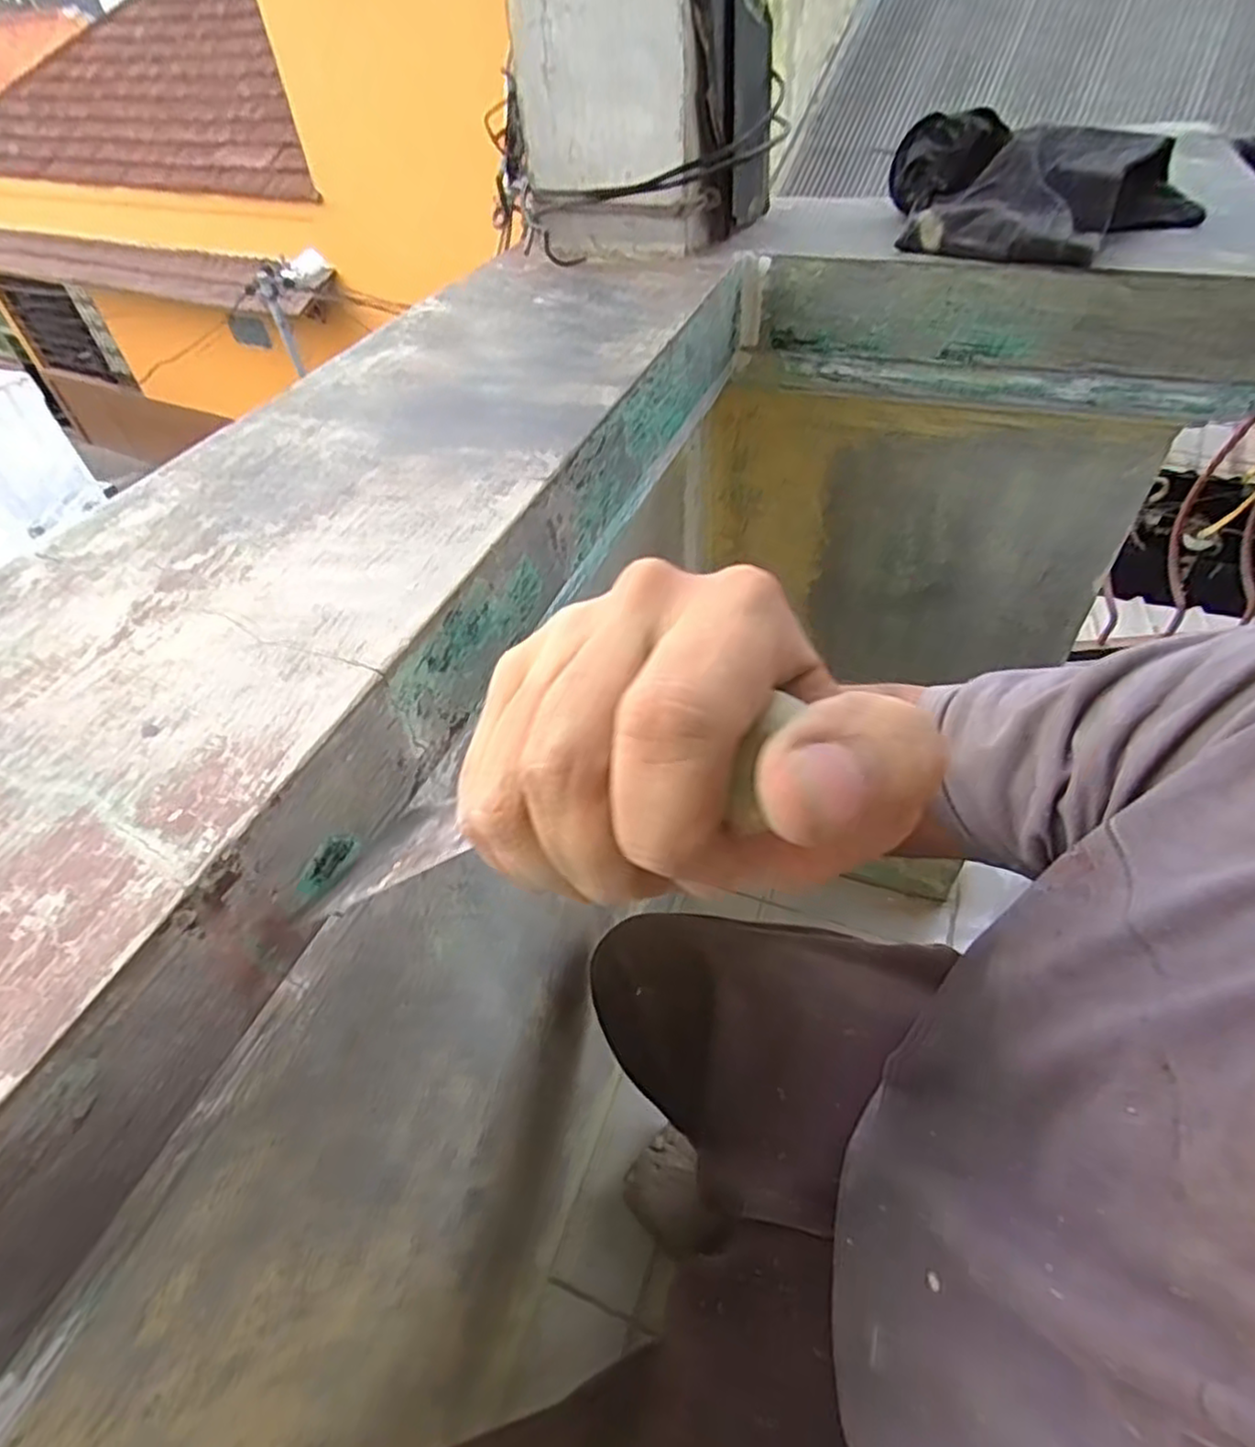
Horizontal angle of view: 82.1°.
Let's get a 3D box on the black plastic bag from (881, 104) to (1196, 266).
[{"bbox_3d":[0.336,-0.449,0.598,0.240,0.063,0.203,21,52,23],"label":"black plastic bag"}]

